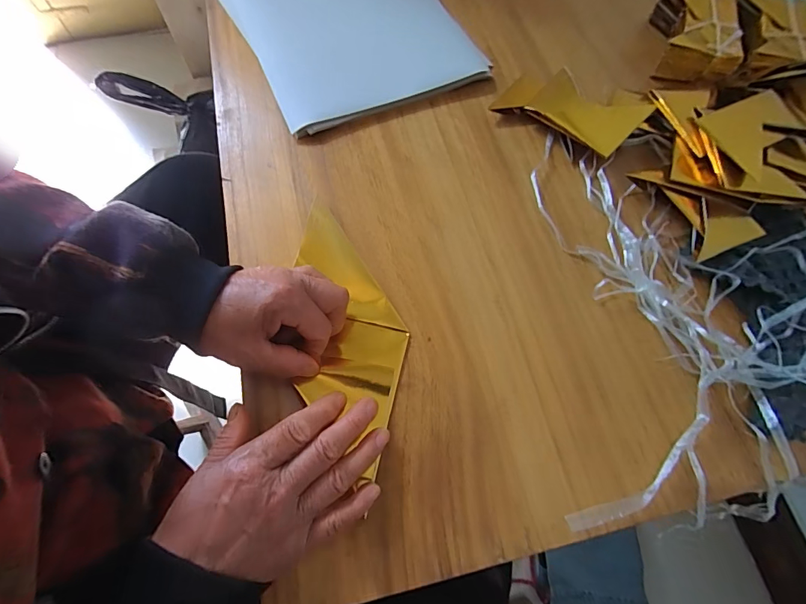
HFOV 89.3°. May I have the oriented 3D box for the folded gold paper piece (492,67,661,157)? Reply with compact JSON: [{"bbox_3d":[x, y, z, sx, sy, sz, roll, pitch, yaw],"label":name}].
[{"bbox_3d":[0.167,-0.195,0.409,0.131,0.030,0.073,32,71,11],"label":"folded gold paper piece"}]

